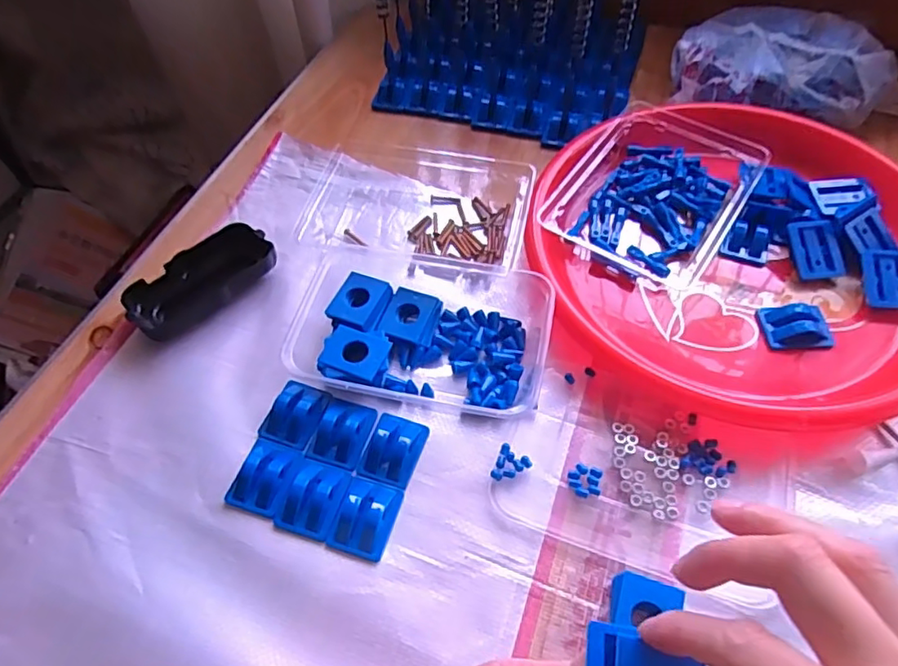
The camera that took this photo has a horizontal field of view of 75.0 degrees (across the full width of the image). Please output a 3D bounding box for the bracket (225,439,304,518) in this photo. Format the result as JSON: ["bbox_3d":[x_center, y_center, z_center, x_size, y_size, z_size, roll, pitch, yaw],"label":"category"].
[{"bbox_3d":[-0.113,0.088,0.360,0.036,0.010,0.043,14,58,12],"label":"bracket"}]

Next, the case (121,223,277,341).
[{"bbox_3d":[-0.186,-0.038,0.442,0.108,0.027,0.047,-37,62,-21],"label":"case"}]

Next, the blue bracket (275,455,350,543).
[{"bbox_3d":[-0.081,0.098,0.351,0.035,0.011,0.044,15,58,12],"label":"blue bracket"}]

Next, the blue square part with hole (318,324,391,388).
[{"bbox_3d":[-0.063,0.015,0.394,0.045,0.009,0.038,15,60,10],"label":"blue square part with hole"}]

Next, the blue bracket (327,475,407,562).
[{"bbox_3d":[-0.049,0.108,0.345,0.033,0.011,0.044,13,57,11],"label":"blue bracket"}]

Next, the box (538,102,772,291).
[{"bbox_3d":[0.163,-0.109,0.463,0.121,0.035,0.158,31,62,21],"label":"box"}]

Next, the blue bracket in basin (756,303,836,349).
[{"bbox_3d":[0.239,-0.007,0.400,0.043,0.016,0.032,-3,56,1],"label":"blue bracket in basin"}]

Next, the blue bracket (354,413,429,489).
[{"bbox_3d":[-0.035,0.072,0.370,0.034,0.013,0.046,14,58,12],"label":"blue bracket"}]

